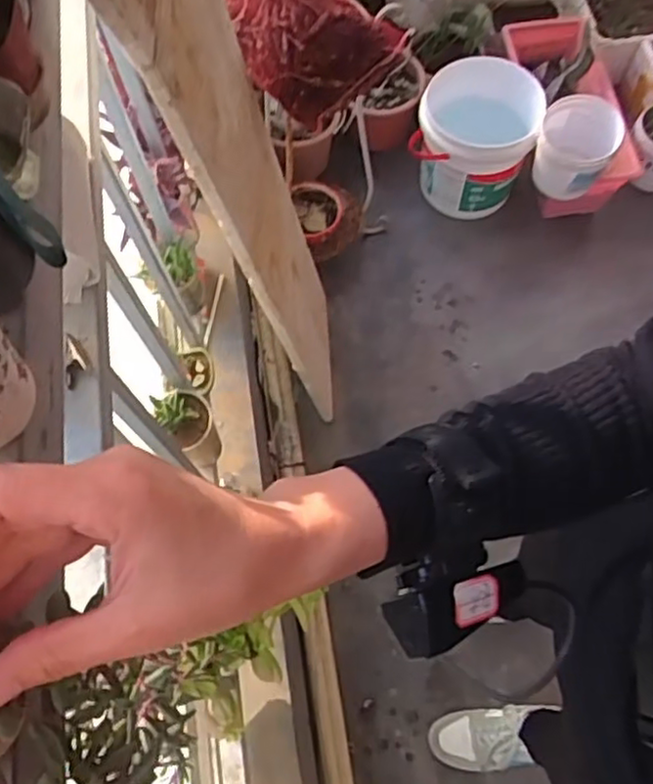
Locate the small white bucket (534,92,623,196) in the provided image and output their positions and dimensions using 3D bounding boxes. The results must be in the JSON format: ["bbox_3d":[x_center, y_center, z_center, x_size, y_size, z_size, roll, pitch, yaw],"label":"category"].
[{"bbox_3d":[0.518,-0.510,1.407,0.155,0.128,0.168,23,70,12],"label":"small white bucket"}]

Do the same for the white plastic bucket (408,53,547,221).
[{"bbox_3d":[0.347,-0.599,1.569,0.265,0.243,0.282,17,69,9],"label":"white plastic bucket"}]

